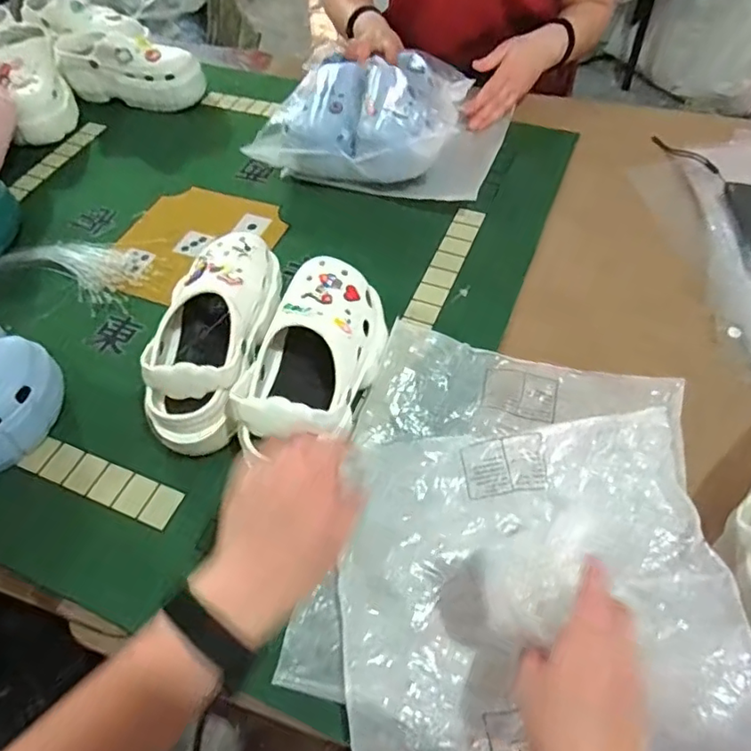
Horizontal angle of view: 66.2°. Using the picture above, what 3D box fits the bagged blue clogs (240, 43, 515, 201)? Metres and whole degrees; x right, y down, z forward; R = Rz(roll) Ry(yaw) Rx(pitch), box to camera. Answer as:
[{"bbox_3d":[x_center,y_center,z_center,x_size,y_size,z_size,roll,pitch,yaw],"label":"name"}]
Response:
[{"bbox_3d":[0.025,-0.374,0.823,0.299,0.113,0.278,17,57,13],"label":"bagged blue clogs"}]

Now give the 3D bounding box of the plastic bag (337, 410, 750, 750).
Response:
[{"bbox_3d":[0.127,0.196,0.465,0.299,0.033,0.336,-11,53,9],"label":"plastic bag"}]

